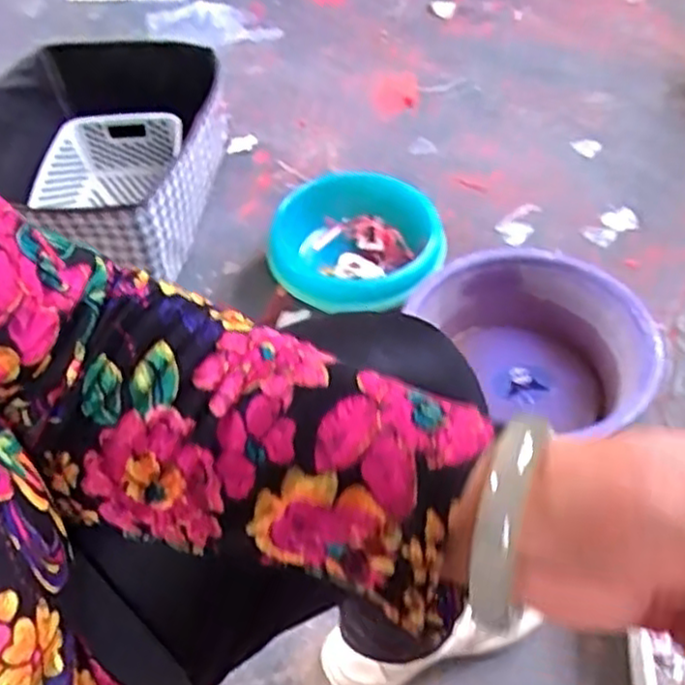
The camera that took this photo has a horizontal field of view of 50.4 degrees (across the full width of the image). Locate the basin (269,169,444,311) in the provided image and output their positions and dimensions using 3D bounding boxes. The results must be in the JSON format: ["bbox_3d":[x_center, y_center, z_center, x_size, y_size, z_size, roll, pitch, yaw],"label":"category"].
[{"bbox_3d":[0.019,-0.131,0.992,0.229,0.095,0.221,-1,51,1],"label":"basin"}]

